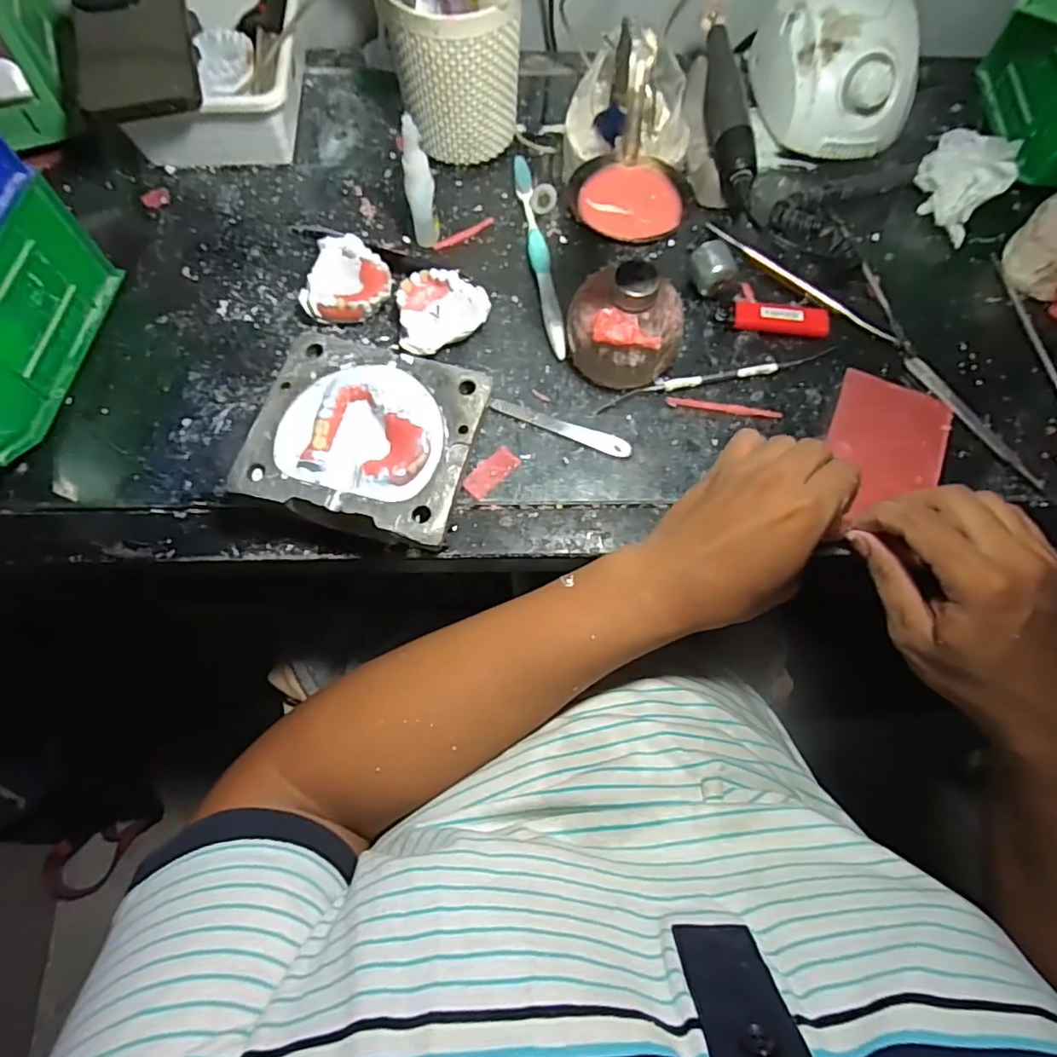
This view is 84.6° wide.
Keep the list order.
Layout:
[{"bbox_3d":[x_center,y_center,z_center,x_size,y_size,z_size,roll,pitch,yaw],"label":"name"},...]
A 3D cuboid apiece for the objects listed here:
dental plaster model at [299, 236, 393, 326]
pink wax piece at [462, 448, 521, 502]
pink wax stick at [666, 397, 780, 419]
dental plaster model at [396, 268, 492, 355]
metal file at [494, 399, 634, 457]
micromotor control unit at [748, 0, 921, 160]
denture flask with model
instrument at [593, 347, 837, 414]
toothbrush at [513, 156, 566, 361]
[{"bbox_3d":[-0.127,-0.177,0.421,0.056,0.026,0.066,11,71,2],"label":"dental plaster model"},{"bbox_3d":[-0.025,-0.037,0.380,0.040,0.004,0.018,-43,77,-14],"label":"pink wax piece"},{"bbox_3d":[0.137,-0.085,0.407,0.079,0.004,0.008,8,71,1],"label":"pink wax stick"},{"bbox_3d":[-0.060,-0.152,0.414,0.062,0.026,0.057,-5,71,-3],"label":"dental plaster model"},{"bbox_3d":[0.022,-0.069,0.392,0.098,0.004,0.013,20,72,5],"label":"metal file"},{"bbox_3d":[0.254,-0.381,0.475,0.100,0.080,0.134,-6,71,-3],"label":"micromotor control unit"},{"bbox_3d":[-0.097,-0.051,0.363,0.126,0.044,0.113,15,71,3],"label":"denture flask with model"},{"bbox_3d":[0.134,-0.107,0.412,0.181,0.008,0.011,-13,72,-6],"label":"instrument"},{"bbox_3d":[0.008,-0.209,0.442,0.015,0.015,0.185,-8,72,-4],"label":"toothbrush"}]

